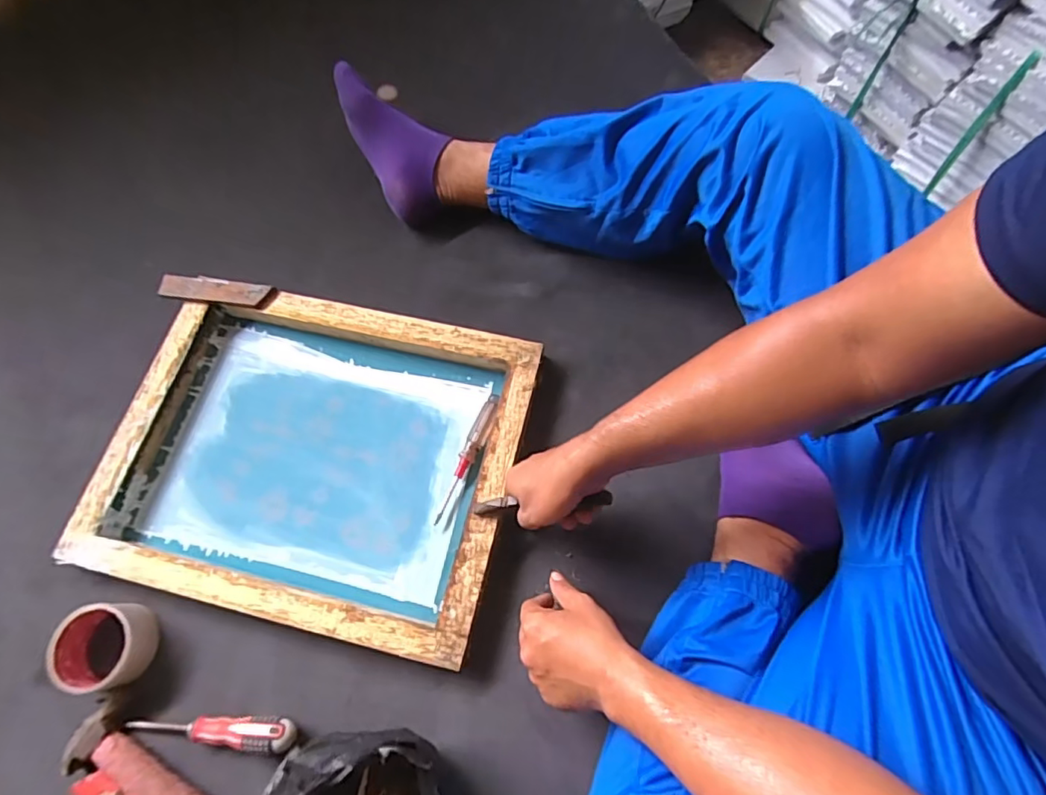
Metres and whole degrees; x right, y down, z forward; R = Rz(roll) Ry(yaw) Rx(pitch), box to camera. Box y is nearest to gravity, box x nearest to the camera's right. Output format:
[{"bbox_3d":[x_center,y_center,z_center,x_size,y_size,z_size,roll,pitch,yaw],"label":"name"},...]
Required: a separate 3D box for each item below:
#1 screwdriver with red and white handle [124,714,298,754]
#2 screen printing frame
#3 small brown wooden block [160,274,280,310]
[{"bbox_3d":[-0.326,0.345,0.570,0.181,0.030,0.031,3,69,4],"label":"screwdriver with red and white handle"},{"bbox_3d":[-0.254,0.066,0.675,0.484,0.053,0.384,12,70,7],"label":"screen printing frame"},{"bbox_3d":[-0.411,-0.143,0.737,0.153,0.011,0.037,8,83,4],"label":"small brown wooden block"}]

